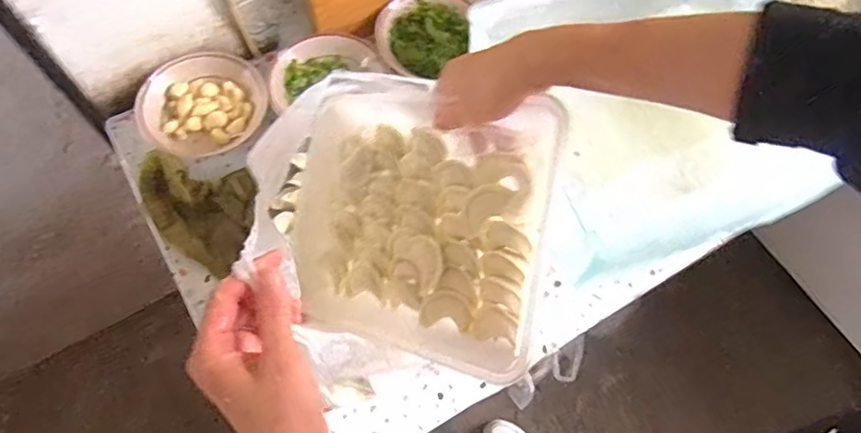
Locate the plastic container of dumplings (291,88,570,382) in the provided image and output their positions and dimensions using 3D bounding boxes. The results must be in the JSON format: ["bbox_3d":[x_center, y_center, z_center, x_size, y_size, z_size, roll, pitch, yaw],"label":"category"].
[{"bbox_3d":[-0.017,-0.004,0.556,0.303,0.044,0.253,7,84,40],"label":"plastic container of dumplings"}]

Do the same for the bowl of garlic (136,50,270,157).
[{"bbox_3d":[-0.314,-0.155,0.805,0.167,0.049,0.144,-12,68,-8],"label":"bowl of garlic"}]

